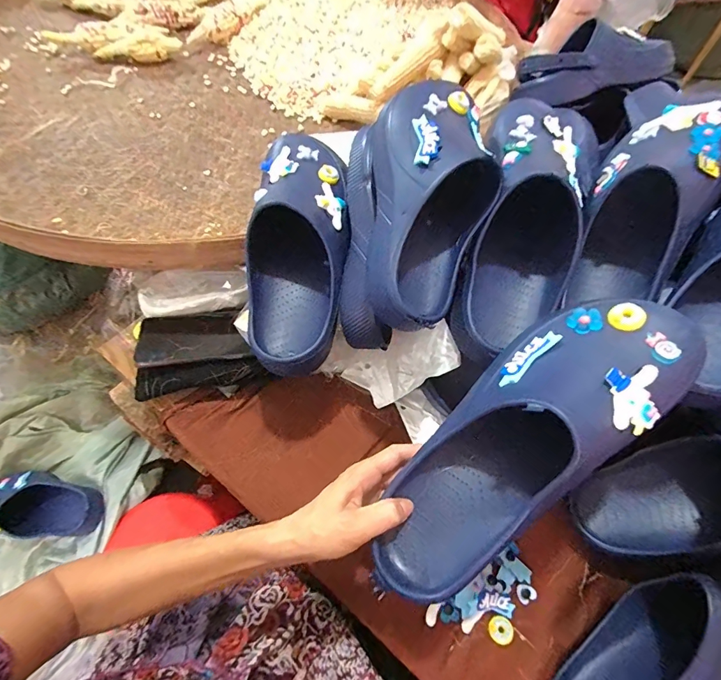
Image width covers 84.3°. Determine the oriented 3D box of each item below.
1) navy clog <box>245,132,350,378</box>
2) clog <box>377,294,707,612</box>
[{"bbox_3d":[-0.067,-0.103,0.428,0.103,0.083,0.279,4,84,1],"label":"navy clog"},{"bbox_3d":[0.119,0.077,0.293,0.102,0.076,0.287,44,95,19],"label":"clog"}]

